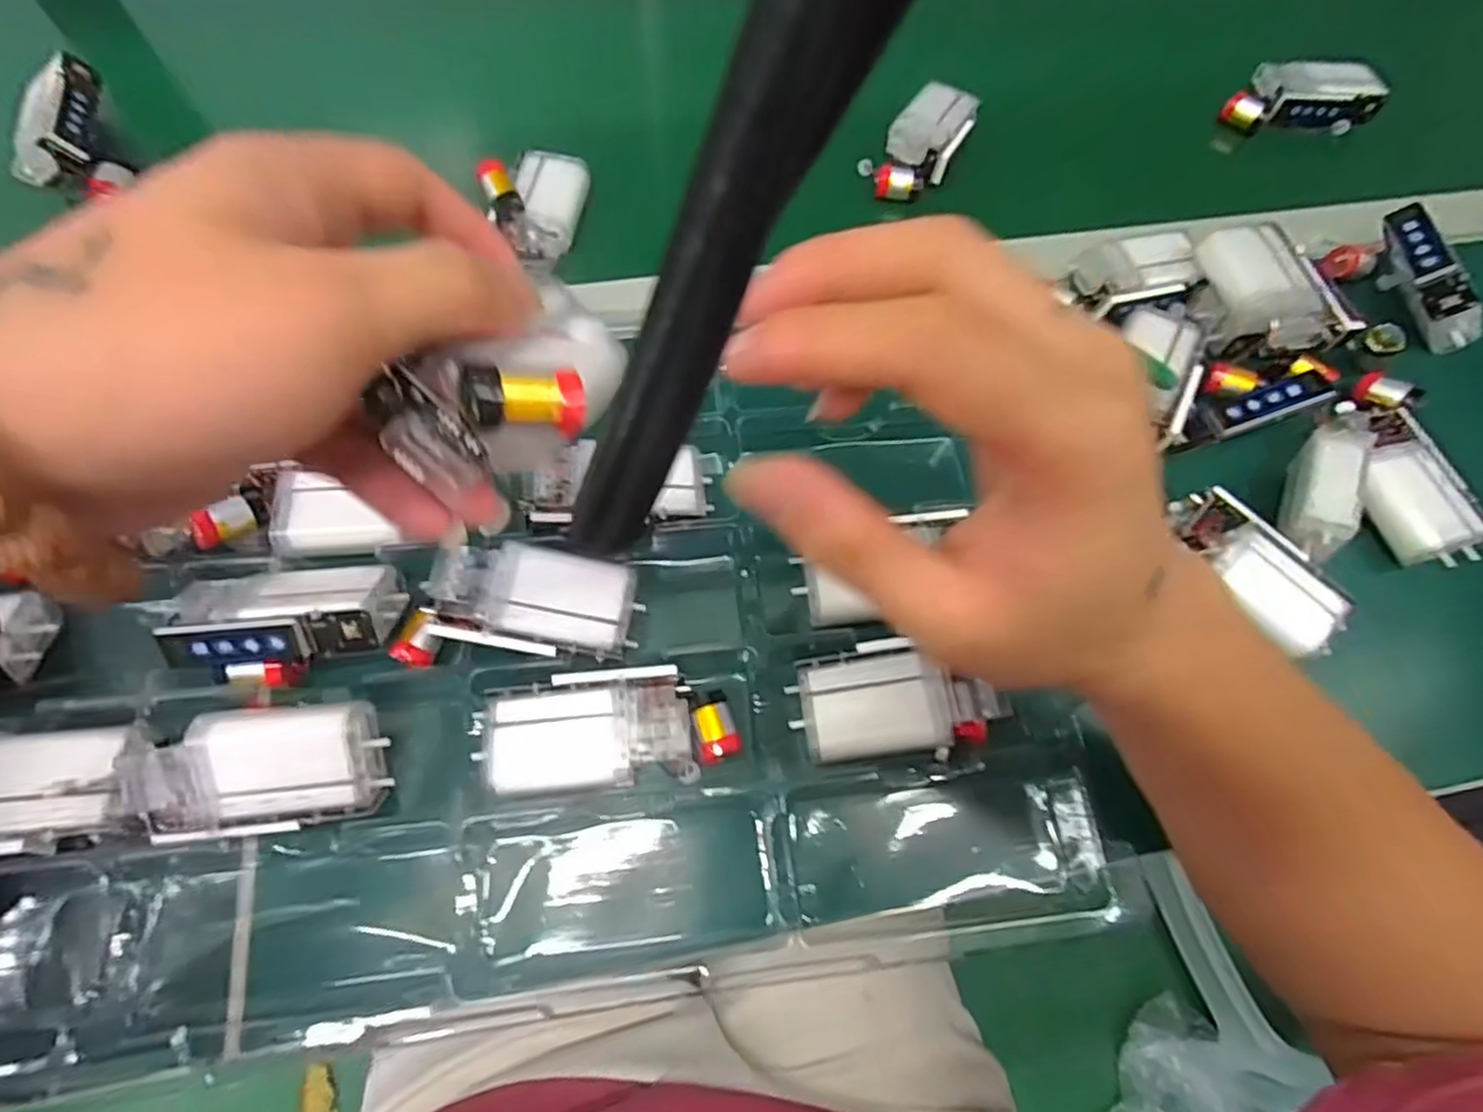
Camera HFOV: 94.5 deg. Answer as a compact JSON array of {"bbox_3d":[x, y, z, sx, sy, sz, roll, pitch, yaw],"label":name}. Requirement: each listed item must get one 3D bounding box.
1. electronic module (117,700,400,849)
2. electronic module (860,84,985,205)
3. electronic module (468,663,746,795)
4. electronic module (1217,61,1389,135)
[{"bbox_3d":[-0.178,0.078,0.255,0.083,0.020,0.047,-6,103,-6],"label":"electronic module"},{"bbox_3d":[0.116,-0.260,0.433,0.044,0.022,0.088,34,69,12],"label":"electronic module"},{"bbox_3d":[-0.053,0.069,0.274,0.098,0.017,0.044,-5,67,-5],"label":"electronic module"},{"bbox_3d":[0.394,-0.324,0.485,0.106,0.024,0.047,-7,67,-6],"label":"electronic module"}]

